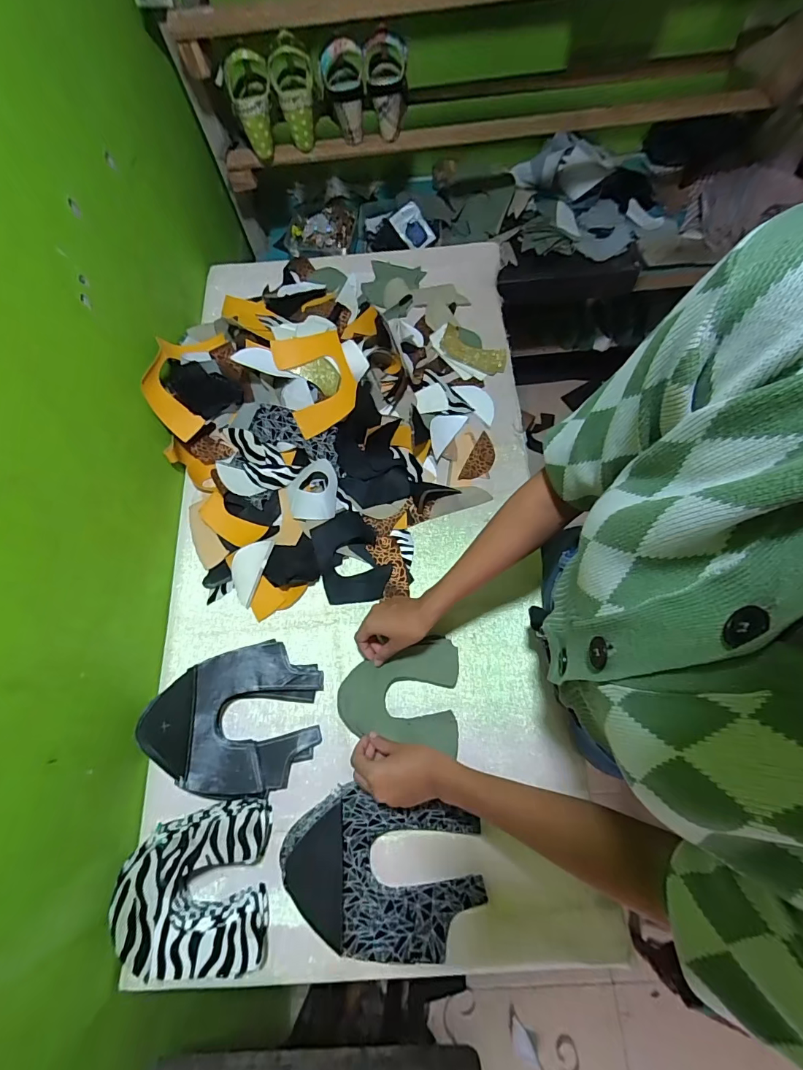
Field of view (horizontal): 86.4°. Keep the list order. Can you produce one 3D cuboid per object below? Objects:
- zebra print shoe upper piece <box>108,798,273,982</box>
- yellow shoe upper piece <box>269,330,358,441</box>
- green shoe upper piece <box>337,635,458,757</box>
[{"bbox_3d":[-0.250,0.426,0.519,0.156,0.074,0.163,-5,70,0],"label":"zebra print shoe upper piece"},{"bbox_3d":[-0.137,-0.254,0.701,0.115,0.016,0.153,-15,105,14],"label":"yellow shoe upper piece"},{"bbox_3d":[-0.004,0.221,0.607,0.165,0.018,0.137,3,70,3],"label":"green shoe upper piece"}]

